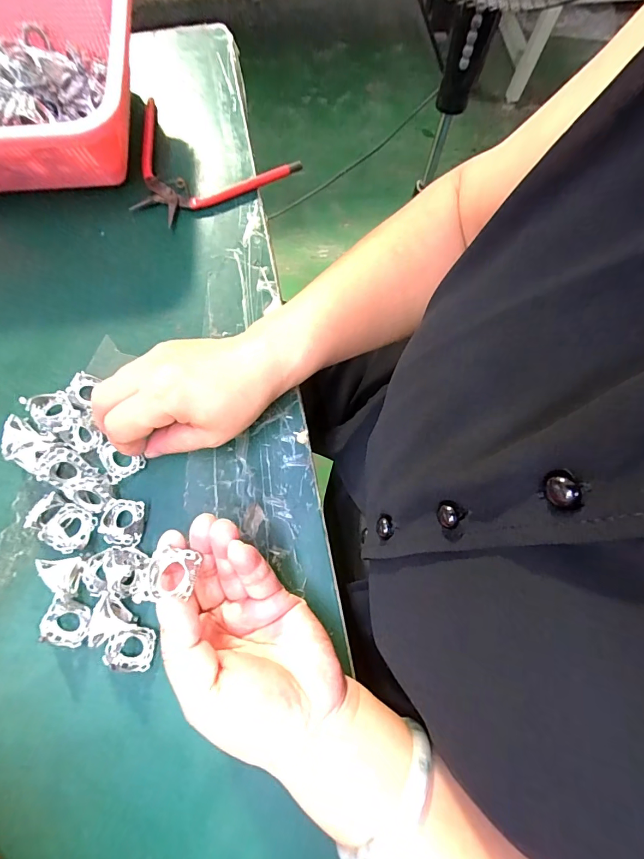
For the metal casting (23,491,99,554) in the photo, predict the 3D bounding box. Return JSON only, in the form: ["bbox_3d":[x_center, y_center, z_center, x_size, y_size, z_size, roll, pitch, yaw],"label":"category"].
[{"bbox_3d":[-0.177,0.065,0.270,0.035,0.023,0.030,27,76,7],"label":"metal casting"}]

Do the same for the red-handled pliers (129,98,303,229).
[{"bbox_3d":[-0.115,-0.229,0.358,0.154,0.011,0.109,26,76,7],"label":"red-handled pliers"}]

